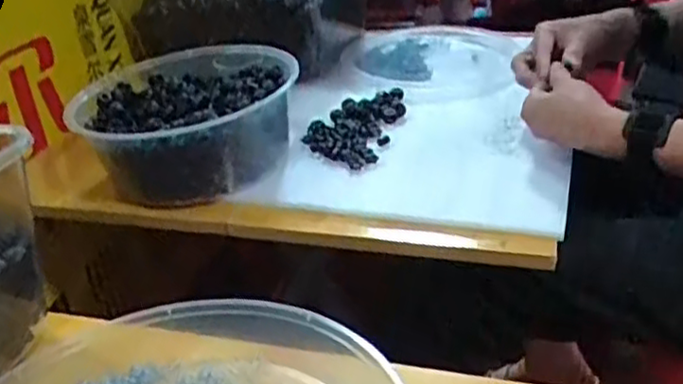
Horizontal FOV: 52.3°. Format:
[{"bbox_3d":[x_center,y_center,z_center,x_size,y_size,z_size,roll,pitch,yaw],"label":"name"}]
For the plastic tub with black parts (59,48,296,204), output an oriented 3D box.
[{"bbox_3d":[-0.158,-0.075,0.745,0.208,0.092,0.220,-4,29,2],"label":"plastic tub with black parts"}]

